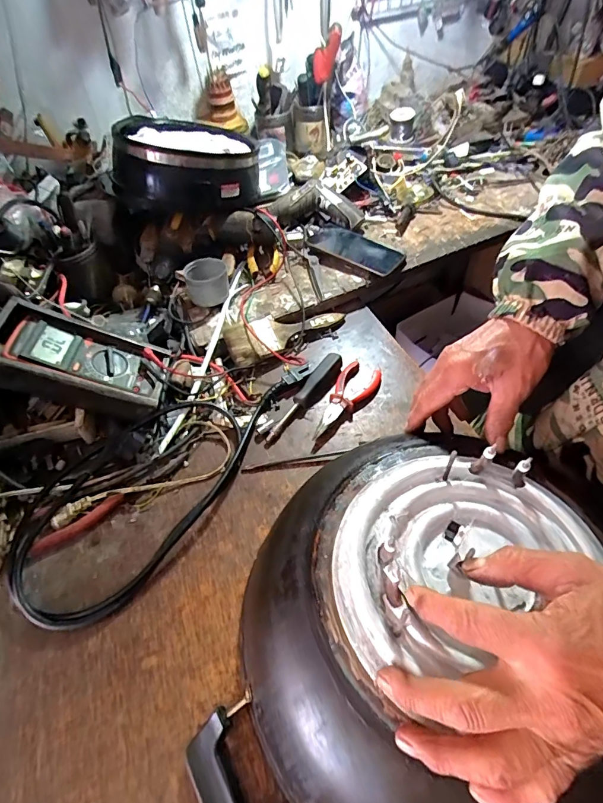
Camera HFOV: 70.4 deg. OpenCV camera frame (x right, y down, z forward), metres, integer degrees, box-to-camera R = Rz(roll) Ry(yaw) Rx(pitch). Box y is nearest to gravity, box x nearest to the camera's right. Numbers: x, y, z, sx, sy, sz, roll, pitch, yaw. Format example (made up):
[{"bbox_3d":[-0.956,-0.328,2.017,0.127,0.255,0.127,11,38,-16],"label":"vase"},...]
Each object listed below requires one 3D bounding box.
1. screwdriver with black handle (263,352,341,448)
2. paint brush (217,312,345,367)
[{"bbox_3d":[0.004,-0.003,0.585,0.026,0.019,0.169,28,62,23],"label":"screwdriver with black handle"},{"bbox_3d":[-0.025,-0.115,0.657,0.191,0.017,0.067,-24,72,-23],"label":"paint brush"}]

